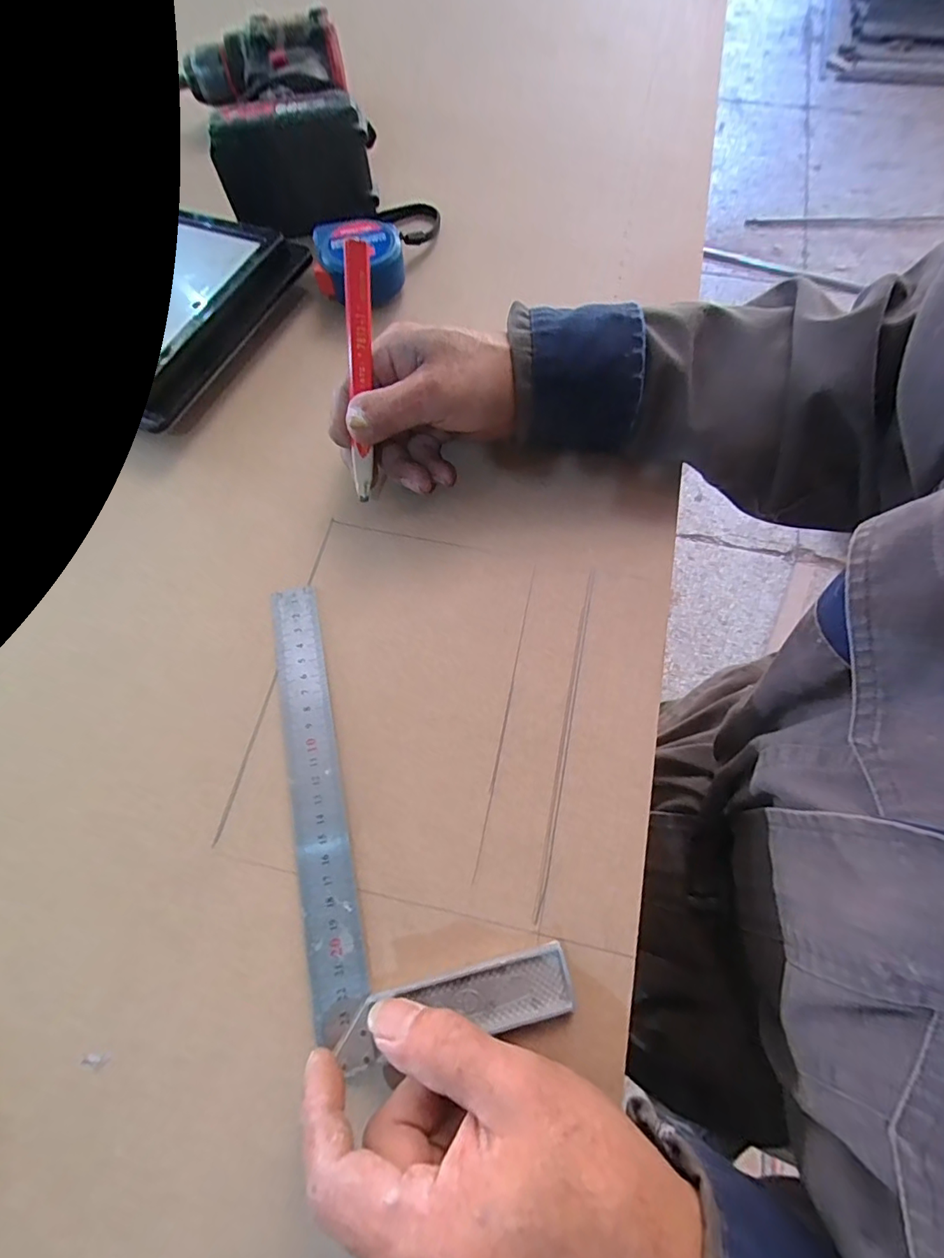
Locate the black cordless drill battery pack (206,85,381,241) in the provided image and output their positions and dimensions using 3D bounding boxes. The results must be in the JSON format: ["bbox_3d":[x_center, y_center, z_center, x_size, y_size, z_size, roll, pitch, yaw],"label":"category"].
[{"bbox_3d":[-0.135,-0.365,0.386,0.114,0.074,0.056,-2,70,0],"label":"black cordless drill battery pack"}]

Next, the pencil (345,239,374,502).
[{"bbox_3d":[-0.064,-0.143,0.281,0.013,0.006,0.131,5,112,3],"label":"pencil"}]

